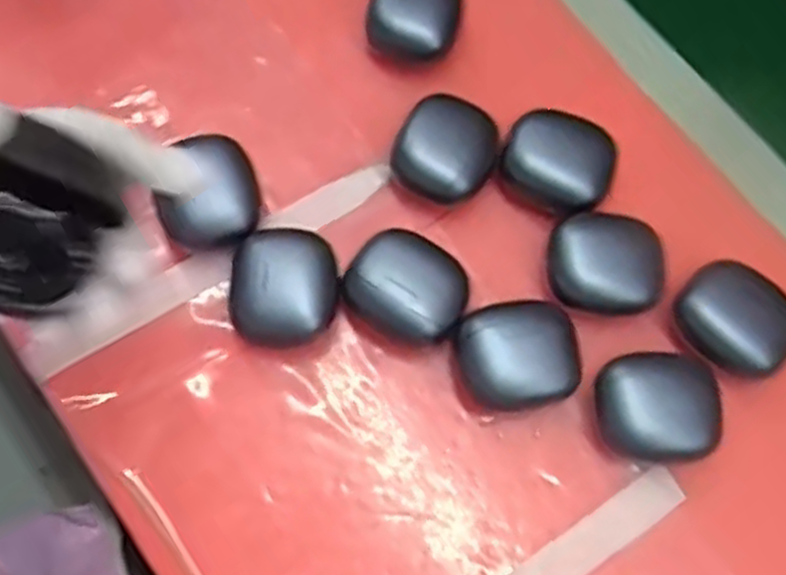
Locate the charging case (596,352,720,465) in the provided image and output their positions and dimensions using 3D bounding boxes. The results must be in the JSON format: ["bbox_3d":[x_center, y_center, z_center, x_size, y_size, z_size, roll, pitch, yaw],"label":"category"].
[{"bbox_3d":[0.121,0.057,0.363,0.055,0.031,0.049,-4,70,-4],"label":"charging case"}]

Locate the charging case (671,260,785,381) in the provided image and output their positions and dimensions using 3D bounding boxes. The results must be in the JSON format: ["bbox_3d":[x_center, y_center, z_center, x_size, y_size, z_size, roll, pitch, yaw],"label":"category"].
[{"bbox_3d":[0.166,0.017,0.386,0.046,0.030,0.054,-42,77,-16],"label":"charging case"}]

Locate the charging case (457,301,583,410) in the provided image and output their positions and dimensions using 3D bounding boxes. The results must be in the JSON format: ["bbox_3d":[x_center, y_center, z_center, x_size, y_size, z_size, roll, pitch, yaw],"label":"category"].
[{"bbox_3d":[0.057,0.034,0.366,0.053,0.030,0.046,-8,71,-6],"label":"charging case"}]

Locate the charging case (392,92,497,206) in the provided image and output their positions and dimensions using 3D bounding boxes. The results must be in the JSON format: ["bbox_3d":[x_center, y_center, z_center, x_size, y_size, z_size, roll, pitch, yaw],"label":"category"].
[{"bbox_3d":[0.027,-0.068,0.404,0.049,0.034,0.051,29,71,8],"label":"charging case"}]

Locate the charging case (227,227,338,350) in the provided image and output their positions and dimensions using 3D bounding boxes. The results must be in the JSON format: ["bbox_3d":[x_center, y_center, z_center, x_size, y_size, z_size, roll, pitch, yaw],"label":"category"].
[{"bbox_3d":[-0.051,0.002,0.370,0.049,0.027,0.052,0,70,-3],"label":"charging case"}]

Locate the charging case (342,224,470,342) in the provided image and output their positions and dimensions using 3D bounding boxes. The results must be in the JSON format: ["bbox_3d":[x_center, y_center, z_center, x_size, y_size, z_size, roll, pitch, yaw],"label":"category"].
[{"bbox_3d":[0.007,0.001,0.374,0.053,0.030,0.046,29,71,8],"label":"charging case"}]

